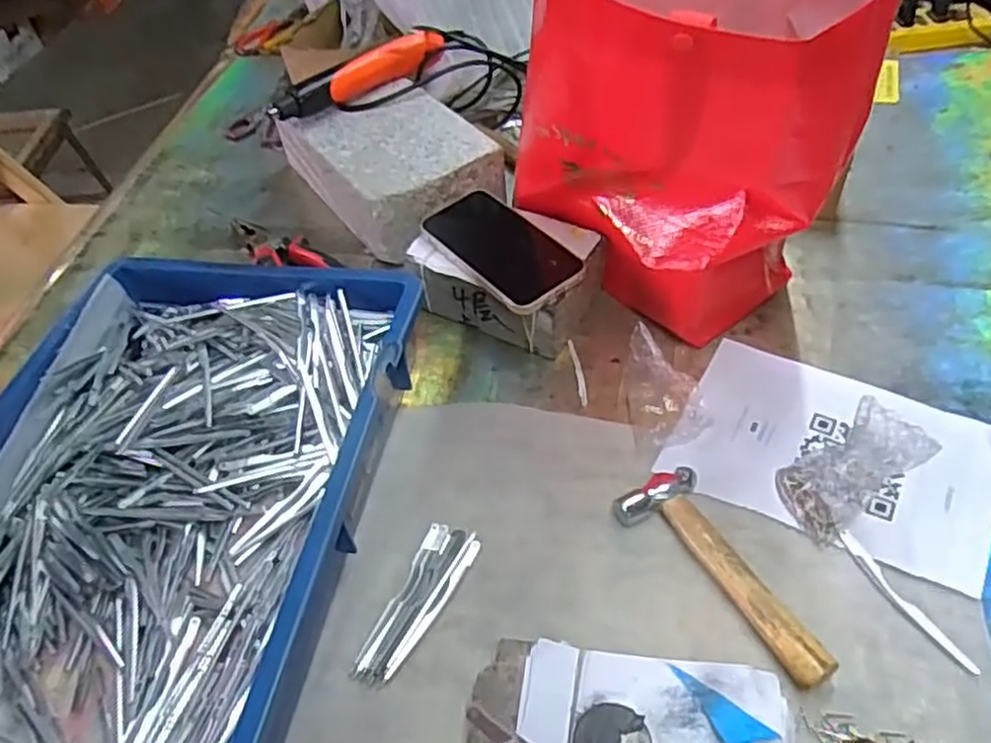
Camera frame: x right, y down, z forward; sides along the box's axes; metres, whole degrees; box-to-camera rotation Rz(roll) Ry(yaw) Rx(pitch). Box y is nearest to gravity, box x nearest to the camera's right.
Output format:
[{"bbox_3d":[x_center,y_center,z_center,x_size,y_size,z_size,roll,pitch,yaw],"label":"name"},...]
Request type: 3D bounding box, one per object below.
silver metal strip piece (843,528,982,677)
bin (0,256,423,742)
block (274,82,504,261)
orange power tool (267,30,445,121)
[{"bbox_3d":[0.256,0.144,0.448,0.011,0.004,0.103,-24,51,-14],"label":"silver metal strip piece"},{"bbox_3d":[-0.230,0.094,0.491,0.279,0.072,0.431,5,50,11],"label":"bin"},{"bbox_3d":[-0.112,-0.221,0.743,0.146,0.072,0.236,-32,53,-20],"label":"block"},{"bbox_3d":[-0.142,-0.306,0.741,0.202,0.038,0.033,-39,55,-24],"label":"orange power tool"}]

